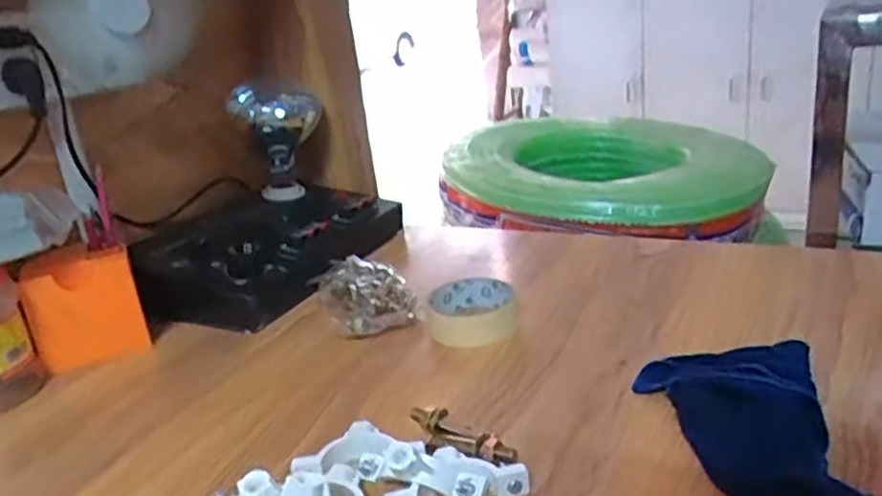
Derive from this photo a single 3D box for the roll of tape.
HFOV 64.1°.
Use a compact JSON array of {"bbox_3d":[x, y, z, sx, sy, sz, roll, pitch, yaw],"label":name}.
[{"bbox_3d":[0.029,0.057,0.660,0.079,0.029,0.079,-4,20,8],"label":"roll of tape"}]

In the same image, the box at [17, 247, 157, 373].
[{"bbox_3d":[-0.341,0.055,0.685,0.097,0.098,0.063,-14,21,-19],"label":"box"}]

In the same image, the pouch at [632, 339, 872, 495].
[{"bbox_3d":[0.201,0.112,0.454,0.113,0.032,0.171,-4,20,8],"label":"pouch"}]

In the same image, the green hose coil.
[{"bbox_3d":[0.263,-0.125,1.139,0.470,0.114,0.431,1,21,20],"label":"green hose coil"}]

